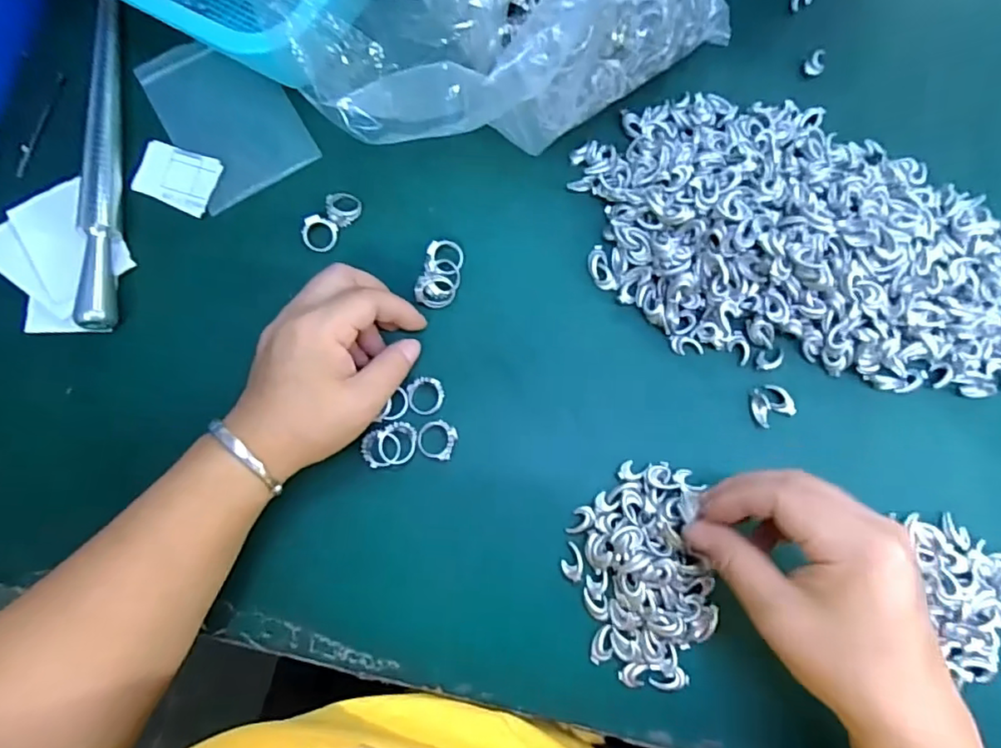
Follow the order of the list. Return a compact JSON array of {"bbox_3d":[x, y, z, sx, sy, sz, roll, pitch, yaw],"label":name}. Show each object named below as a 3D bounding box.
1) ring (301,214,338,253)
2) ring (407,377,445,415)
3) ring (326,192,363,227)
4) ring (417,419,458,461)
[{"bbox_3d":[-0.113,-0.087,0.360,0.022,0.004,0.021,-2,102,-7],"label":"ring"},{"bbox_3d":[-0.044,0.013,0.341,0.021,0.007,0.022,0,79,2],"label":"ring"},{"bbox_3d":[-0.099,-0.105,0.364,0.020,0.009,0.022,0,79,2],"label":"ring"},{"bbox_3d":[-0.037,0.038,0.337,0.022,0.006,0.022,0,79,2],"label":"ring"}]

